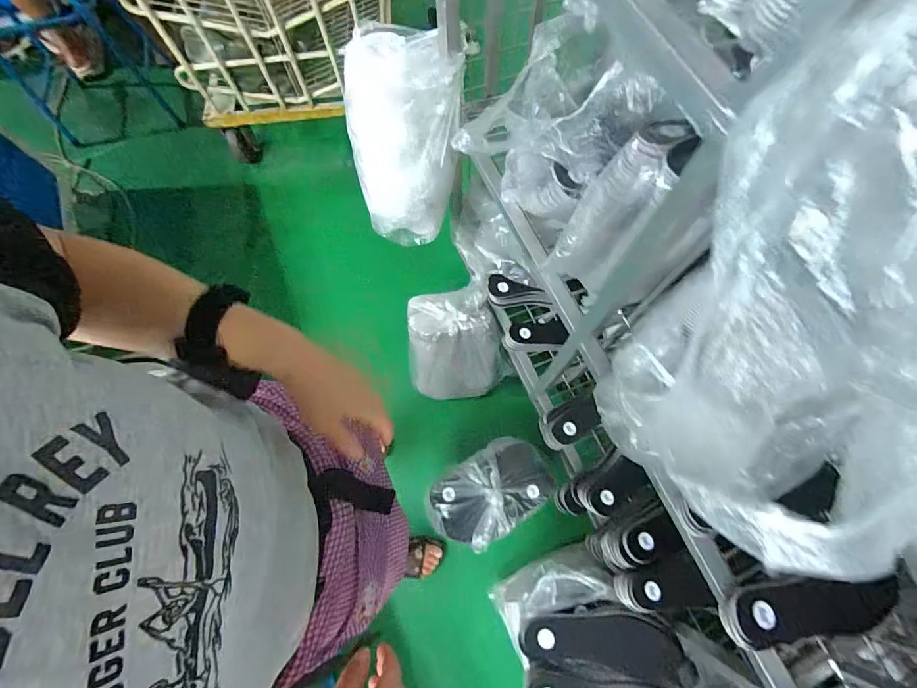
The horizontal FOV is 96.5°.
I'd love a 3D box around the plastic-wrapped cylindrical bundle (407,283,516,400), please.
[{"bbox_3d":[0.000,0.001,1.132,0.265,0.236,0.245,0,71,1],"label":"plastic-wrapped cylindrical bundle"}]

